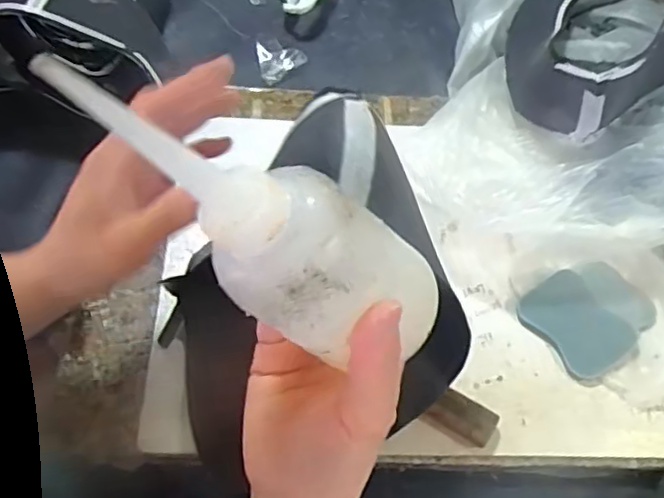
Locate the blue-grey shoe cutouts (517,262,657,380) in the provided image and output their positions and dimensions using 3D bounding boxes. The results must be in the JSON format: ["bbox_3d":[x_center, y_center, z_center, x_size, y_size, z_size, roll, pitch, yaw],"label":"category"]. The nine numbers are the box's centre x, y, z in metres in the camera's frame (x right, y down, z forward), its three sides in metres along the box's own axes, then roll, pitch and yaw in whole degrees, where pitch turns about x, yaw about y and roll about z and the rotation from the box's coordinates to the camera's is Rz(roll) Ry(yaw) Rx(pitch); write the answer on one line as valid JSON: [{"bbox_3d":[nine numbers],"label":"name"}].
[{"bbox_3d":[0.192,0.047,0.477,0.089,0.009,0.077,-34,64,-20],"label":"blue-grey shoe cutouts"}]

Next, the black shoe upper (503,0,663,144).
[{"bbox_3d":[0.220,-0.191,0.537,0.202,0.079,0.163,-29,64,-20],"label":"black shoe upper"}]

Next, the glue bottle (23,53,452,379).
[{"bbox_3d":[-0.020,-0.005,0.227,0.046,0.184,0.046,-22,50,34],"label":"glue bottle"}]

